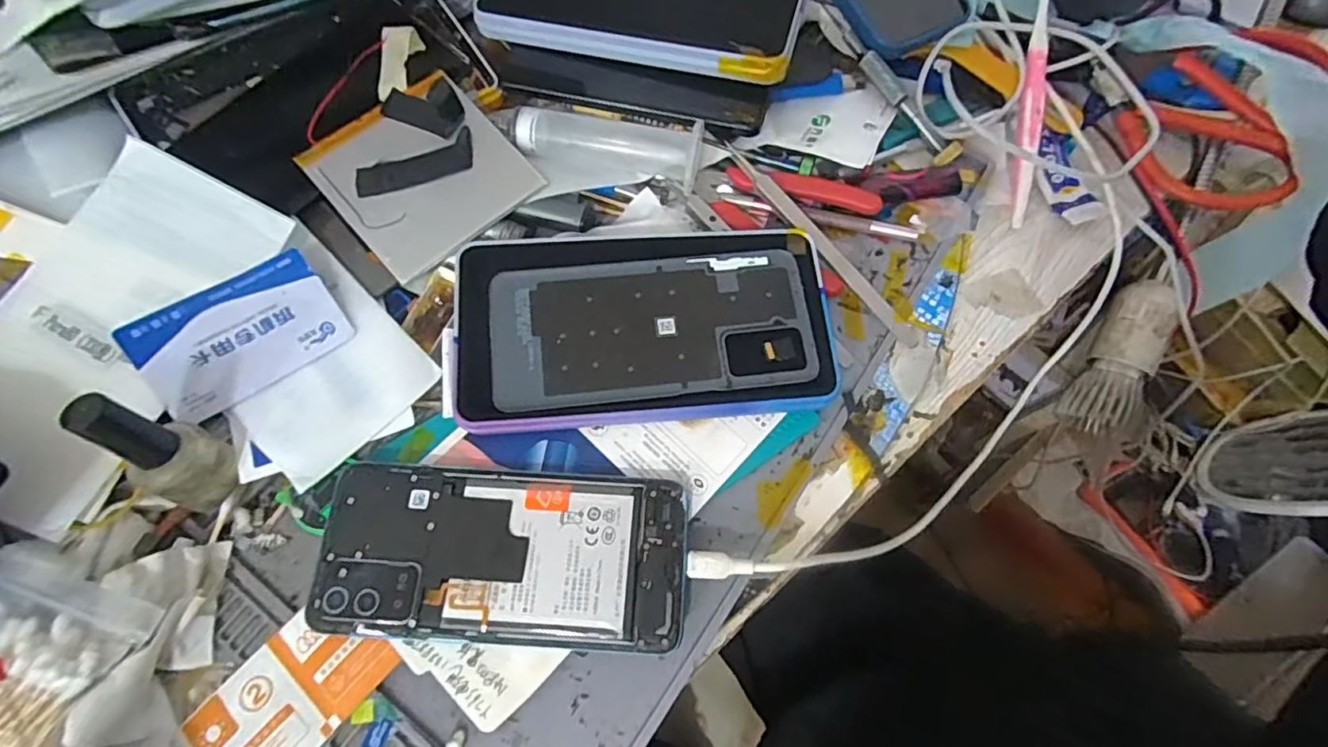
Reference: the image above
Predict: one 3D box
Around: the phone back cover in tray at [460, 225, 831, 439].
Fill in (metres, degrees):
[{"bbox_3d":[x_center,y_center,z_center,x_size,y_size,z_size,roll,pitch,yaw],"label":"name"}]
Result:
[{"bbox_3d":[-0.008,-0.025,0.295,0.184,0.019,0.099,-5,68,-3],"label":"phone back cover in tray"}]

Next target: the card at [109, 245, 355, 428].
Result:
[{"bbox_3d":[-0.204,-0.019,0.282,0.085,0.005,0.057,-35,96,-18],"label":"card"}]

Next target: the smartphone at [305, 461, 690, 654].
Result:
[{"bbox_3d":[-0.072,0.082,0.266,0.162,0.013,0.074,3,68,0],"label":"smartphone"}]

